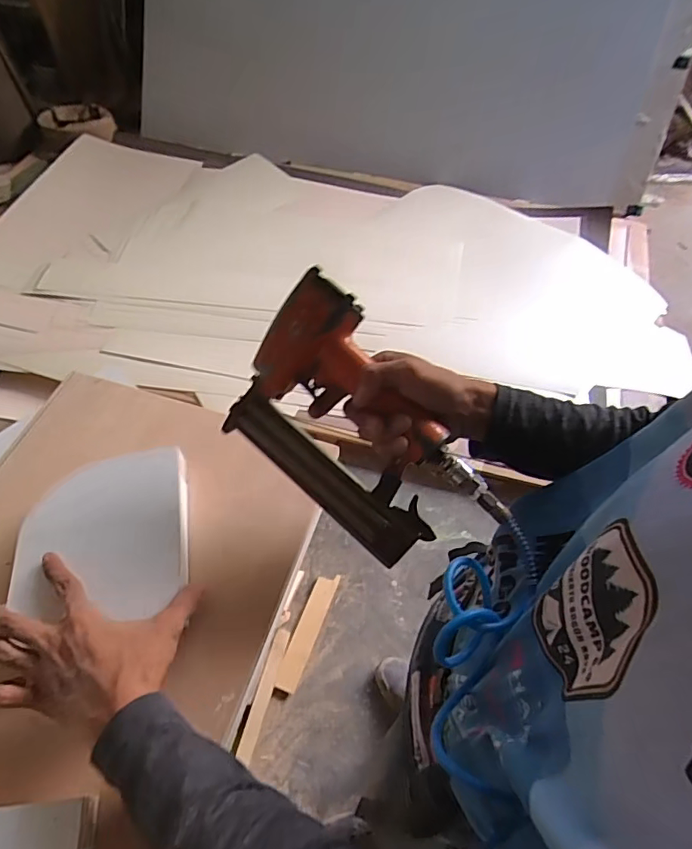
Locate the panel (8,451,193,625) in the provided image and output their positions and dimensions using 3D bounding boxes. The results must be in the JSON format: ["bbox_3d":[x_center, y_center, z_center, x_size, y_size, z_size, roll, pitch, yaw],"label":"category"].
[{"bbox_3d":[-0.232,0.102,0.495,0.147,0.027,0.155,-7,56,-8],"label":"panel"}]

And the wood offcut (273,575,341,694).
[{"bbox_3d":[-0.103,0.552,1.379,0.063,0.019,0.310,18,58,11],"label":"wood offcut"}]

